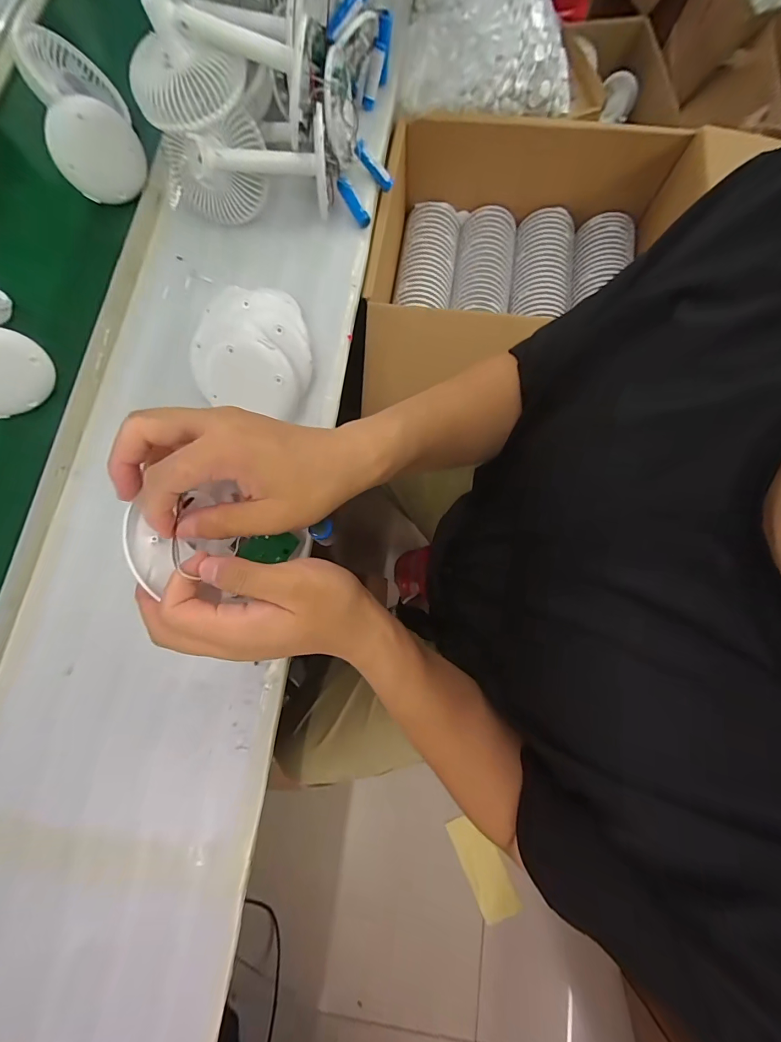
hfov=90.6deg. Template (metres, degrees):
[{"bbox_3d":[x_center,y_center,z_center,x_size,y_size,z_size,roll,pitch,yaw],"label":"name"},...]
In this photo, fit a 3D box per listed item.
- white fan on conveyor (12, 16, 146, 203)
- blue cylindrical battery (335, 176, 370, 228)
[{"bbox_3d":[-0.439,-0.581,0.546,0.111,0.095,0.214,-26,77,-5],"label":"white fan on conveyor"},{"bbox_3d":[-0.051,-0.439,0.533,0.016,0.016,0.064,-36,99,-8],"label":"blue cylindrical battery"}]

